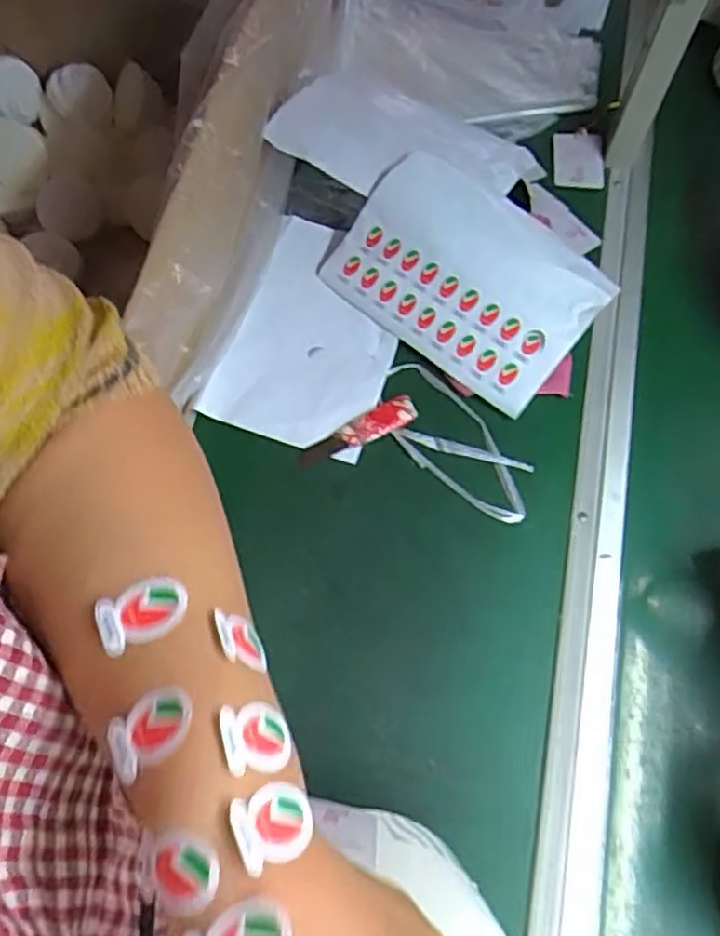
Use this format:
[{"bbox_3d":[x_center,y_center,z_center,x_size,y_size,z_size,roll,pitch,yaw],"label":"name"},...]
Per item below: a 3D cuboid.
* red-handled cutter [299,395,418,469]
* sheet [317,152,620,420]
[{"bbox_3d":[-0.002,-0.030,0.584,0.103,0.017,0.026,-27,69,-13],"label":"red-handled cutter"},{"bbox_3d":[0.100,-0.177,0.628,0.225,0.052,0.173,38,70,15],"label":"sheet"}]

